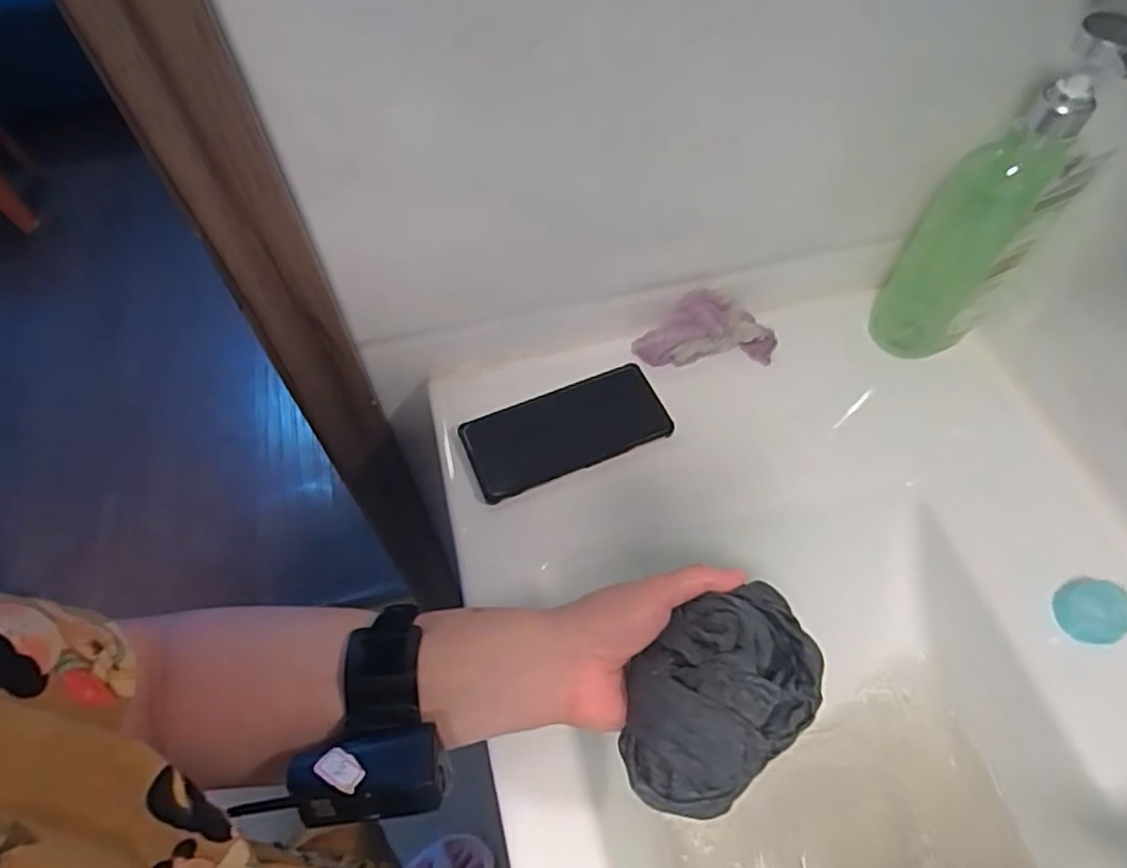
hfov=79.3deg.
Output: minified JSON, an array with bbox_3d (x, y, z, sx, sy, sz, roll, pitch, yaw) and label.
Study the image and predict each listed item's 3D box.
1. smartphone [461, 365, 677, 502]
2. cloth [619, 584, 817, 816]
[{"bbox_3d":[0.003,-0.004,0.574,0.169,0.010,0.079,-21,60,-12],"label":"smartphone"},{"bbox_3d":[0.084,0.139,0.367,0.122,0.060,0.082,-38,65,-21],"label":"cloth"}]

